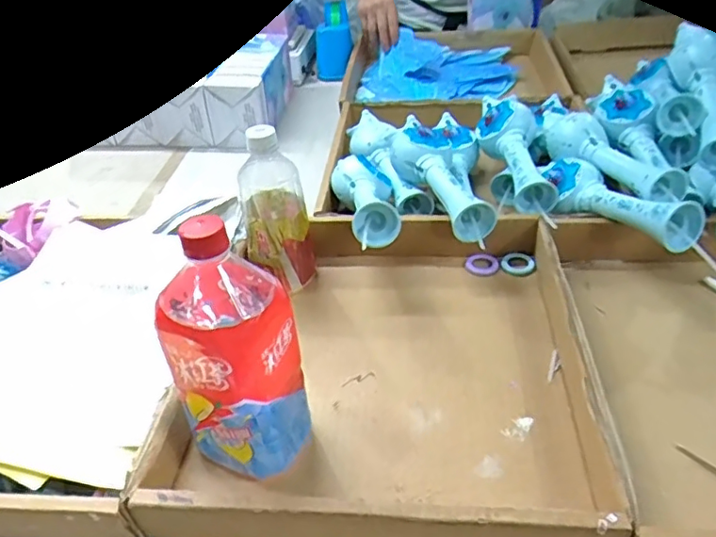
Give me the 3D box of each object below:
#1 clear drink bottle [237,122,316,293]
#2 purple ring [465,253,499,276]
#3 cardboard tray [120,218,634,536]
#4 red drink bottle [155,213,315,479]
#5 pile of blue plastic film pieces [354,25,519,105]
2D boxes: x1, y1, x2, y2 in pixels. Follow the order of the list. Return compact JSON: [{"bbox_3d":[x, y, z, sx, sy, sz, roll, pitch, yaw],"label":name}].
[{"bbox_3d":[-0.090,-0.063,0.627,0.070,0.186,0.080,-8,39,-5],"label":"clear drink bottle"},{"bbox_3d":[0.145,-0.005,0.671,0.038,0.007,0.035,-3,39,2],"label":"purple ring"},{"bbox_3d":[0.034,0.072,0.544,0.349,0.059,0.380,3,39,9],"label":"cardboard tray"},{"bbox_3d":[-0.089,0.067,0.427,0.074,0.220,0.068,14,42,21],"label":"red drink bottle"},{"bbox_3d":[0.145,-0.376,1.066,0.283,0.072,0.180,1,39,6],"label":"pile of blue plastic film pieces"}]

